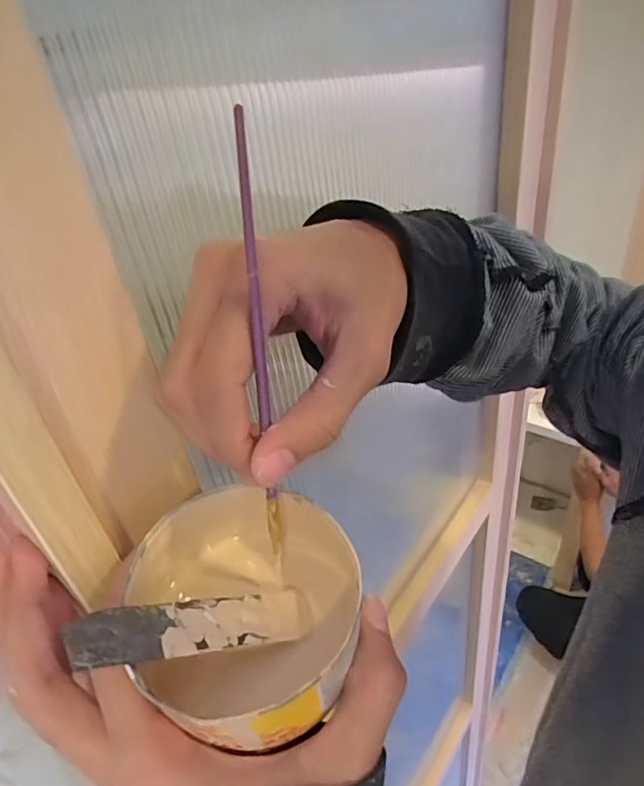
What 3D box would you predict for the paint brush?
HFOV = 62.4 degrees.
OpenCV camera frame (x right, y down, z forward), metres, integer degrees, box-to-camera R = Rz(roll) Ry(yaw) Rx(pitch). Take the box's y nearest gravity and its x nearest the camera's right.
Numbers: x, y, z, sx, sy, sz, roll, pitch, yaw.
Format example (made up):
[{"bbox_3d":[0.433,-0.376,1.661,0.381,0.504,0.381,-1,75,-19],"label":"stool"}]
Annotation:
[{"bbox_3d":[-0.020,-0.009,0.179,0.005,0.153,0.007,3,22,14],"label":"paint brush"}]

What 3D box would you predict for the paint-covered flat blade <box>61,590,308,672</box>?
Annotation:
[{"bbox_3d":[-0.043,0.082,0.187,0.081,0.004,0.019,6,27,-29],"label":"paint-covered flat blade"}]

